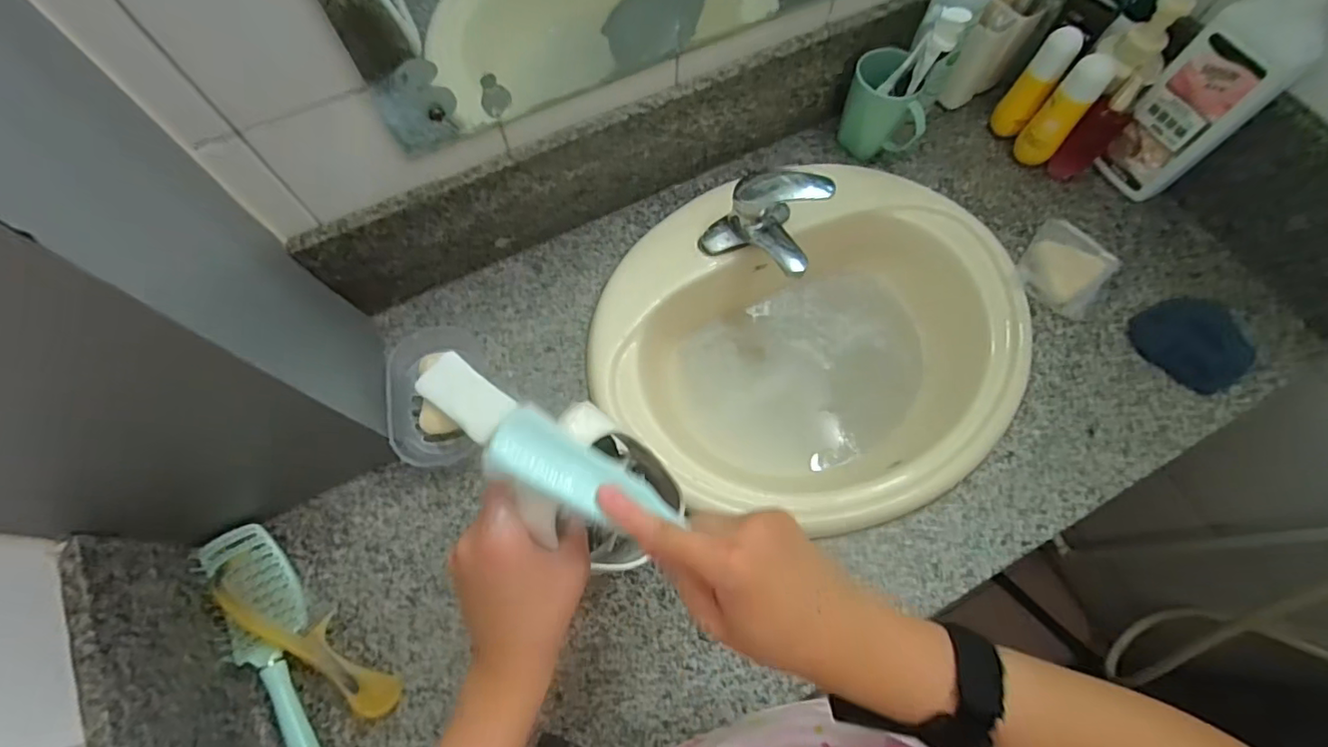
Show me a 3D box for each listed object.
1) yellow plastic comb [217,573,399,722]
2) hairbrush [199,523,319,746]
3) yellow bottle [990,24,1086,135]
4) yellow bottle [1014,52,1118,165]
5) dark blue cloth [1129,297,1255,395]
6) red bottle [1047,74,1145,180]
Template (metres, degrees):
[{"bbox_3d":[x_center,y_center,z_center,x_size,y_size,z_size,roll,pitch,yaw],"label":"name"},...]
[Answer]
[{"bbox_3d":[-0.342,0.260,0.552,0.201,0.043,0.048,32,73,11],"label":"yellow plastic comb"},{"bbox_3d":[-0.374,0.266,0.552,0.069,0.043,0.251,-28,72,-10],"label":"hairbrush"},{"bbox_3d":[0.480,-0.372,0.754,0.044,0.143,0.041,31,73,11],"label":"yellow bottle"},{"bbox_3d":[0.499,-0.324,0.730,0.049,0.149,0.037,36,74,12],"label":"yellow bottle"},{"bbox_3d":[0.631,-0.041,0.683,0.114,0.032,0.112,-28,72,-10],"label":"dark blue cloth"},{"bbox_3d":[0.532,-0.296,0.716,0.044,0.141,0.045,0,70,0],"label":"red bottle"}]

